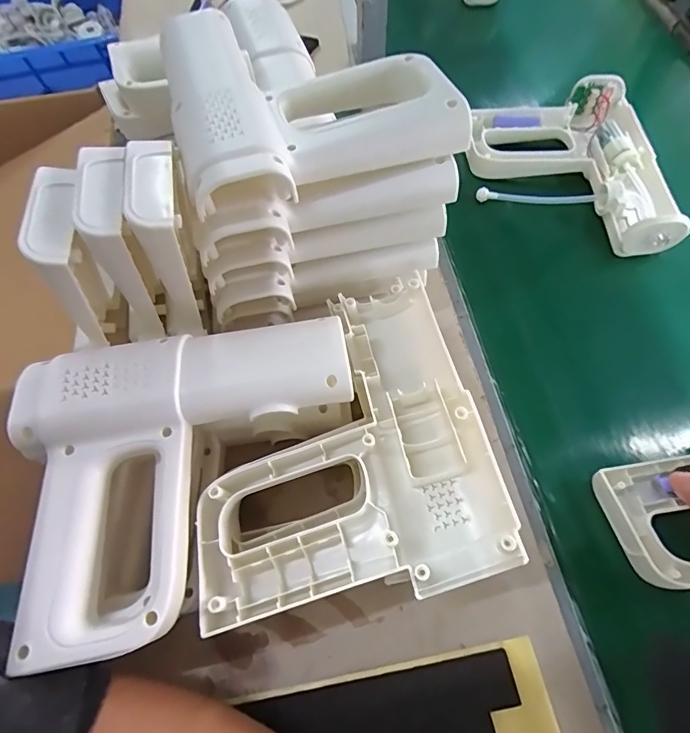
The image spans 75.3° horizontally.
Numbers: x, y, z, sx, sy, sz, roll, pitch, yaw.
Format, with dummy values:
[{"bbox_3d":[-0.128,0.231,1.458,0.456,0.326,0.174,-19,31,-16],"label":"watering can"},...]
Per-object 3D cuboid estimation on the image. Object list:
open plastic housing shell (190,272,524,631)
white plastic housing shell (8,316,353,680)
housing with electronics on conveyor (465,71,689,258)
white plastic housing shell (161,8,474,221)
[{"bbox_3d":[-0.008,0.040,0.295,0.178,0.035,0.207,-11,64,-2],"label":"open plastic housing shell"},{"bbox_3d":[-0.087,0.057,0.266,0.200,0.040,0.165,-14,63,-3],"label":"white plastic housing shell"},{"bbox_3d":[0.229,-0.210,0.473,0.180,0.053,0.207,0,63,4],"label":"housing with electronics on conveyor"},{"bbox_3d":[-0.030,-0.199,0.309,0.176,0.035,0.192,-16,63,-4],"label":"white plastic housing shell"}]

